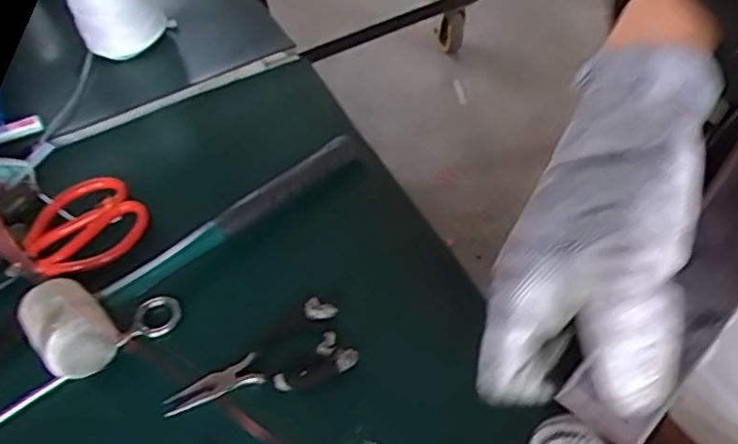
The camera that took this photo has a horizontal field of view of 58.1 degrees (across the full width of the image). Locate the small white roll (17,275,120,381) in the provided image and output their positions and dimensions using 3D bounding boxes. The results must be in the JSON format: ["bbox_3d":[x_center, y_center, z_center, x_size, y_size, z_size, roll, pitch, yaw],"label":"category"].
[{"bbox_3d":[-0.208,0.074,0.462,0.070,0.050,0.050,34,60,30],"label":"small white roll"}]

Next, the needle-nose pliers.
[{"bbox_3d":[-0.077,0.097,0.455,0.126,0.011,0.059,-22,49,-10],"label":"needle-nose pliers"}]

